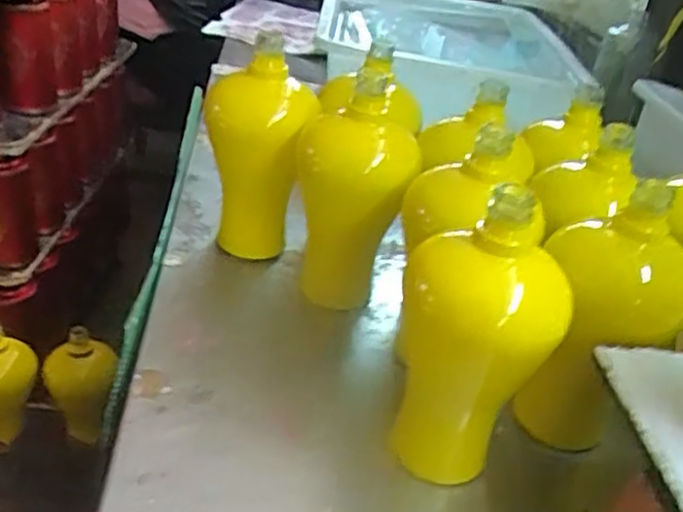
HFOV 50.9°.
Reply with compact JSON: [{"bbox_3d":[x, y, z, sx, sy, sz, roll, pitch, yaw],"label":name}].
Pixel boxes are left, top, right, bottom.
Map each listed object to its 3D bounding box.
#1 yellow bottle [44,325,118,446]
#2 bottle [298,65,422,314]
[{"bbox_3d":[-0.399,0.207,1.113,0.107,0.166,0.093,-8,35,-25],"label":"yellow bottle"},{"bbox_3d":[0.010,-0.054,0.636,0.102,0.192,0.107,8,32,1],"label":"bottle"}]

